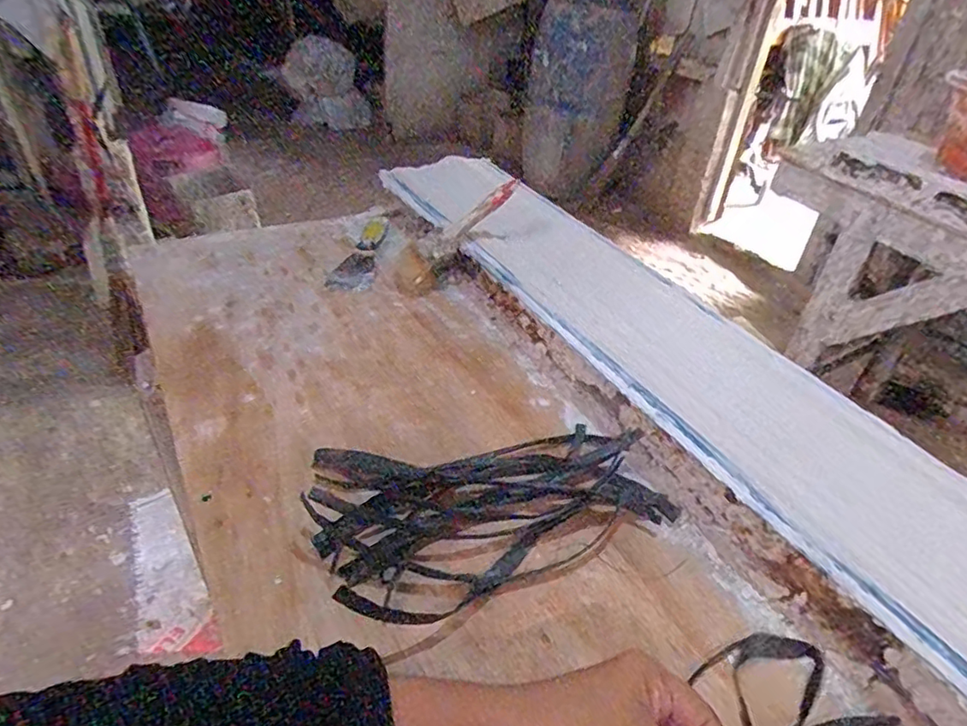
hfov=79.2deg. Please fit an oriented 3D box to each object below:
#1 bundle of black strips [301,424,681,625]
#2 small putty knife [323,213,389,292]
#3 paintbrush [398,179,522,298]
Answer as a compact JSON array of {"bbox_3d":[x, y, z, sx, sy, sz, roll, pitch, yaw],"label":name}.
[{"bbox_3d":[0.010,0.125,0.487,0.294,0.026,0.172,-4,38,-11],"label":"bundle of black strips"},{"bbox_3d":[-0.172,-0.159,0.834,0.052,0.020,0.192,7,38,2],"label":"small putty knife"},{"bbox_3d":[-0.037,-0.172,0.779,0.207,0.026,0.075,-42,49,-2],"label":"paintbrush"}]

